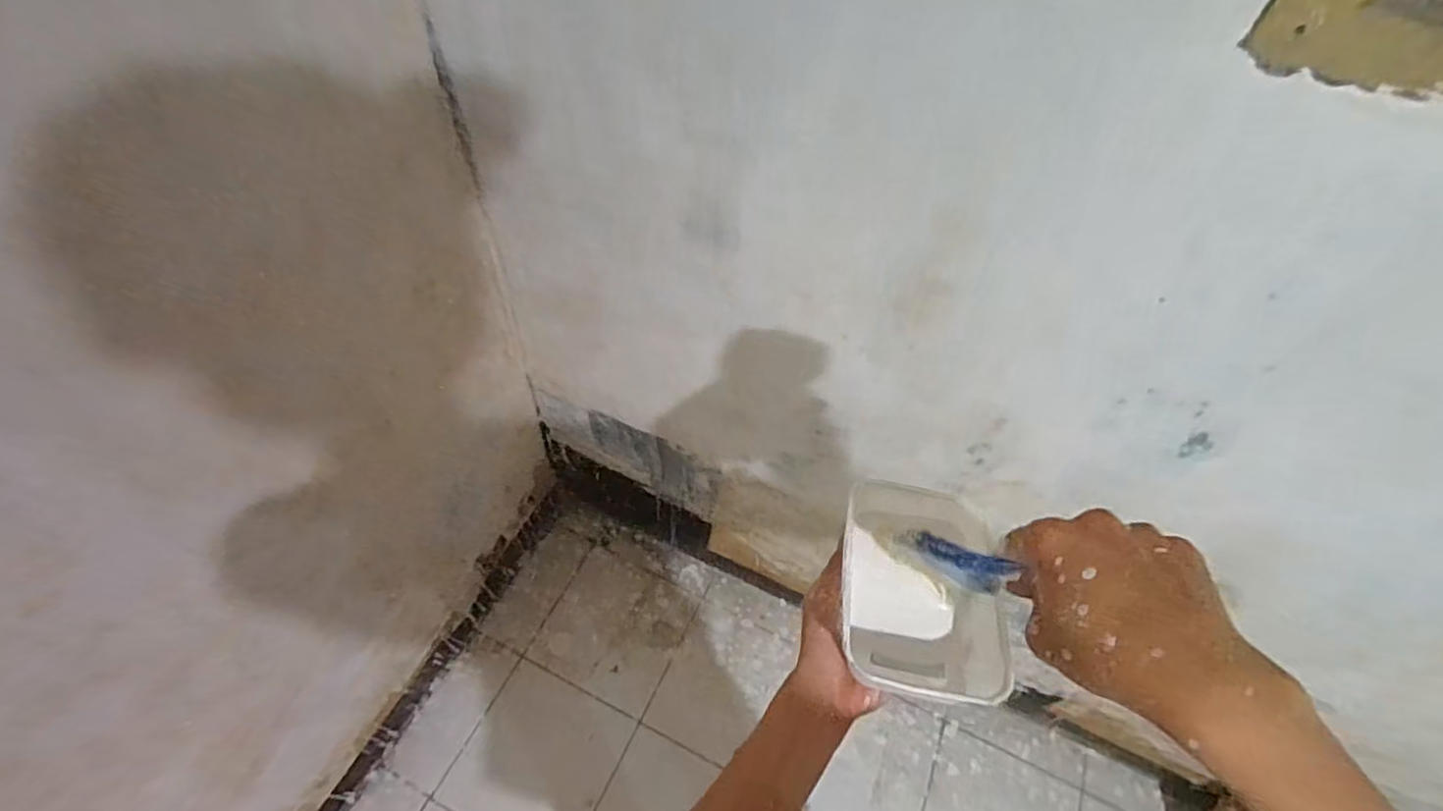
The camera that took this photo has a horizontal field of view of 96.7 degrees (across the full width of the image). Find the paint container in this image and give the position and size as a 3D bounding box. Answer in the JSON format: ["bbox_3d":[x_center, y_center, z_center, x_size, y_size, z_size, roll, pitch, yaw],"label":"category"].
[{"bbox_3d":[0.158,0.142,0.499,0.121,0.045,0.150,8,53,2],"label":"paint container"}]

